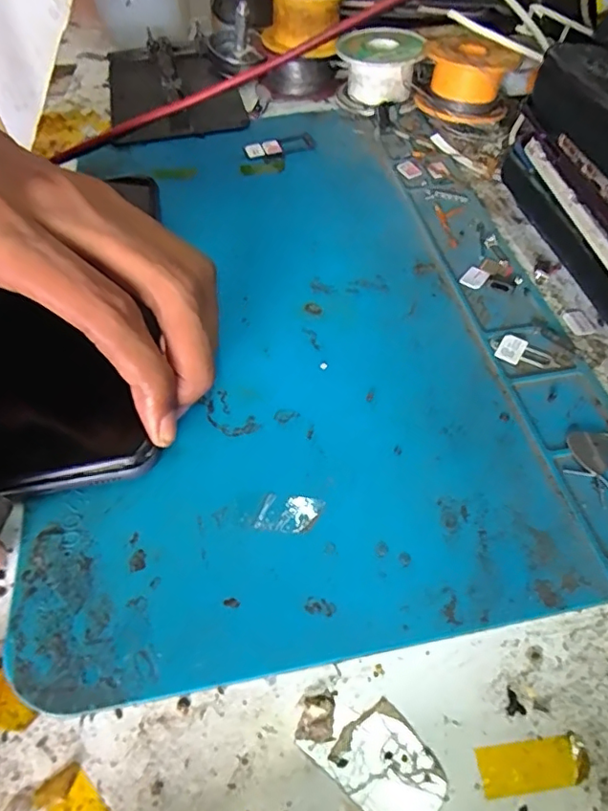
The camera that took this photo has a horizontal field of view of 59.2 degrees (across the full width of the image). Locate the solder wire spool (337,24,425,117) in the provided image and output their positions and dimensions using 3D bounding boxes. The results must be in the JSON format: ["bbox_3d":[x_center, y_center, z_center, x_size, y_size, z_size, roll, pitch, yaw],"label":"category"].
[{"bbox_3d":[0.045,-0.203,0.324,0.048,0.031,0.051,7,54,8],"label":"solder wire spool"}]

